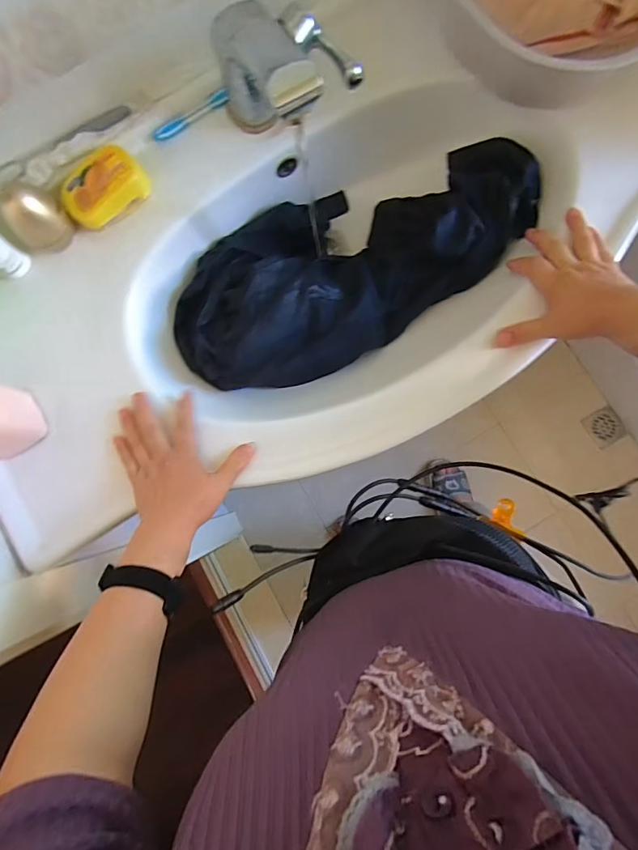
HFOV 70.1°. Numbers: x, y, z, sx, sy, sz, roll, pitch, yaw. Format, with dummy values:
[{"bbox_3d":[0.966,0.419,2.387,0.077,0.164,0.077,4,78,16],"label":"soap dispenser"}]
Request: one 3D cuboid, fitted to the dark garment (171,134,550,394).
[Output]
[{"bbox_3d":[0.032,-0.213,0.584,0.451,0.128,0.233,-34,82,0],"label":"dark garment"}]

